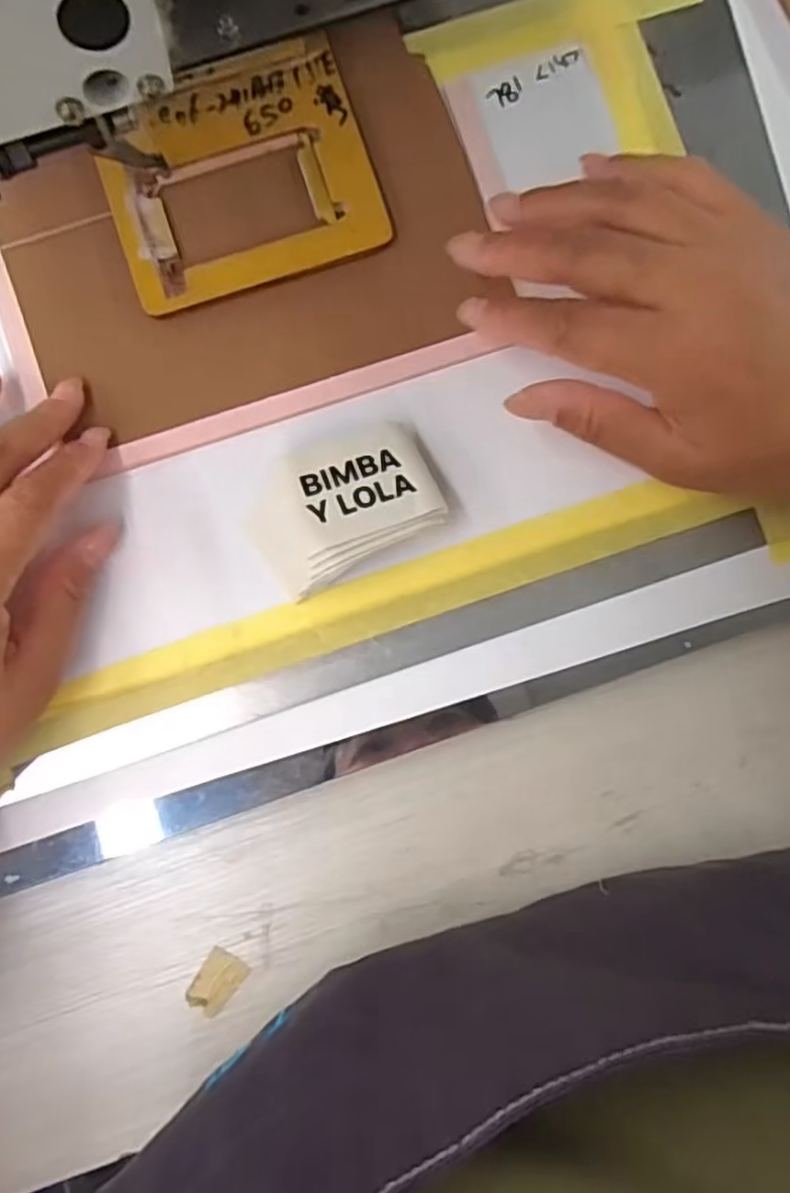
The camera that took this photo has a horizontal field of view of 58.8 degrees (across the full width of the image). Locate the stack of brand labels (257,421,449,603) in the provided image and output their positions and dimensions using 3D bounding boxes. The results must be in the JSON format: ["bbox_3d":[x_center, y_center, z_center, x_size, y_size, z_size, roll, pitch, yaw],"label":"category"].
[{"bbox_3d":[-0.020,-0.036,0.267,0.070,0.023,0.047,-28,89,-2],"label":"stack of brand labels"}]

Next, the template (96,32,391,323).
[{"bbox_3d":[-0.063,-0.170,0.287,0.104,0.009,0.086,-19,89,-2],"label":"template"}]

